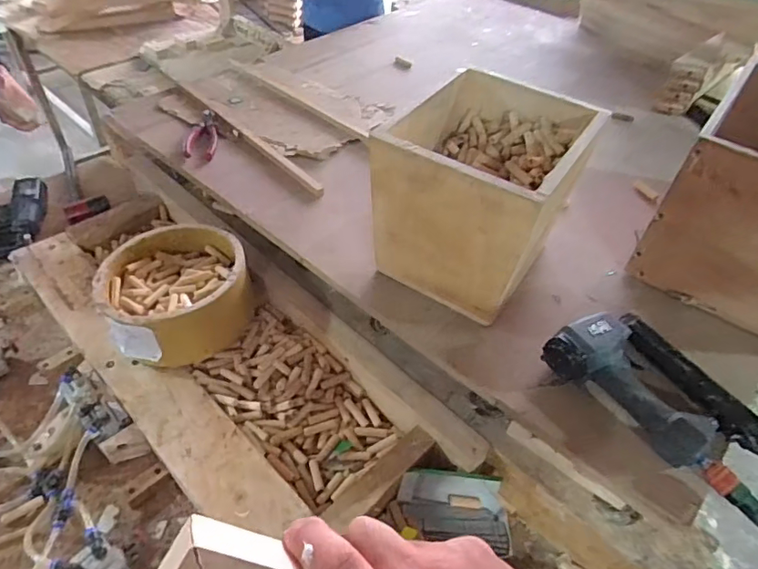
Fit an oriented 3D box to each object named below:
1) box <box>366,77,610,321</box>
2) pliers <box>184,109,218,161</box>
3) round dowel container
[{"bbox_3d":[0.142,-0.120,0.732,0.206,0.229,0.252,27,50,21],"label":"box"},{"bbox_3d":[-0.335,-0.294,1.013,0.057,0.013,0.166,0,46,-4],"label":"pliers"},{"bbox_3d":[-0.312,0.017,0.824,0.209,0.113,0.216,2,45,-2],"label":"round dowel container"}]

